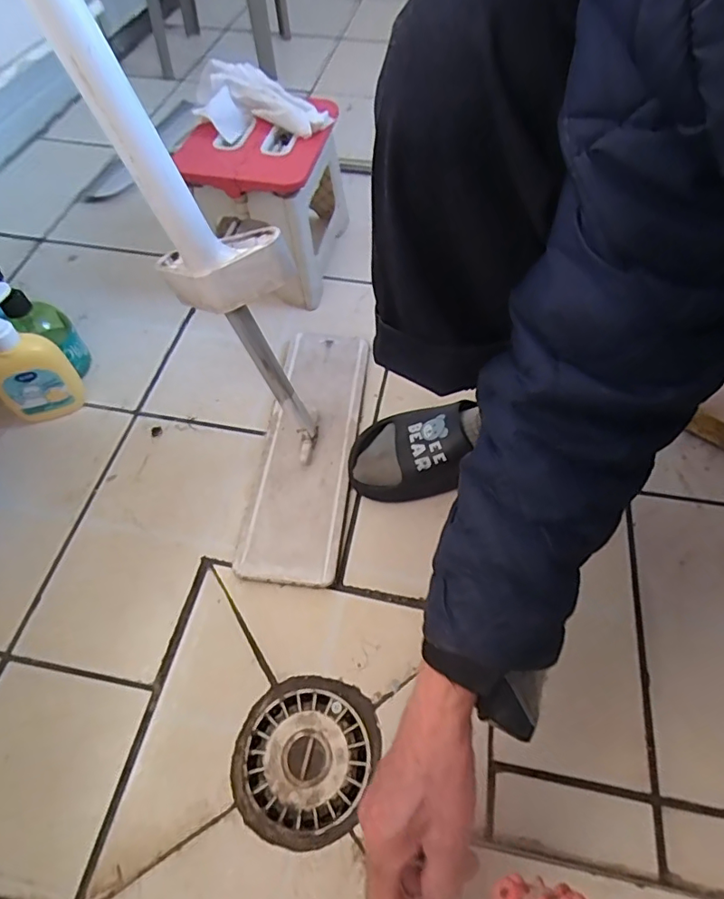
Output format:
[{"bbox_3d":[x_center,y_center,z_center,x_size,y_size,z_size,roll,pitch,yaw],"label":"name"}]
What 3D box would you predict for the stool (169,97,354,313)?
[{"bbox_3d":[-0.133,-0.363,0.765,0.176,0.193,0.214,11,58,8],"label":"stool"}]

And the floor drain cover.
[{"bbox_3d":[-0.052,0.277,0.477,0.121,0.008,0.133,21,59,14],"label":"floor drain cover"}]

